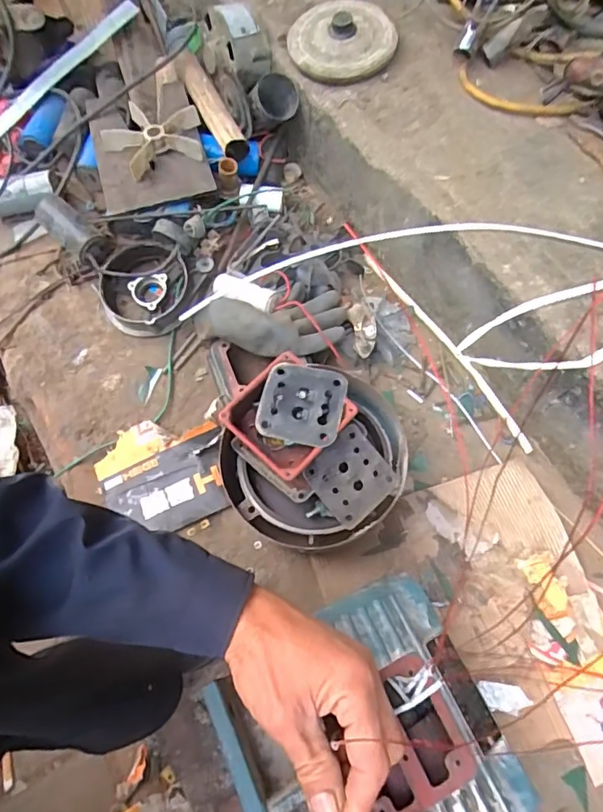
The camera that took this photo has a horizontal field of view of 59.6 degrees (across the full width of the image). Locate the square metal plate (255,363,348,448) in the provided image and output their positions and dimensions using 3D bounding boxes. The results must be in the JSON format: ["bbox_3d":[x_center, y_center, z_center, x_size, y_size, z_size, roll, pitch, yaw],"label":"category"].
[{"bbox_3d":[0.001,-0.002,0.542,0.083,0.013,0.083,12,65,6],"label":"square metal plate"}]

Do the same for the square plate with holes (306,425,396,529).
[{"bbox_3d":[0.049,0.072,0.536,0.077,0.006,0.078,-41,89,-15],"label":"square plate with holes"}]

